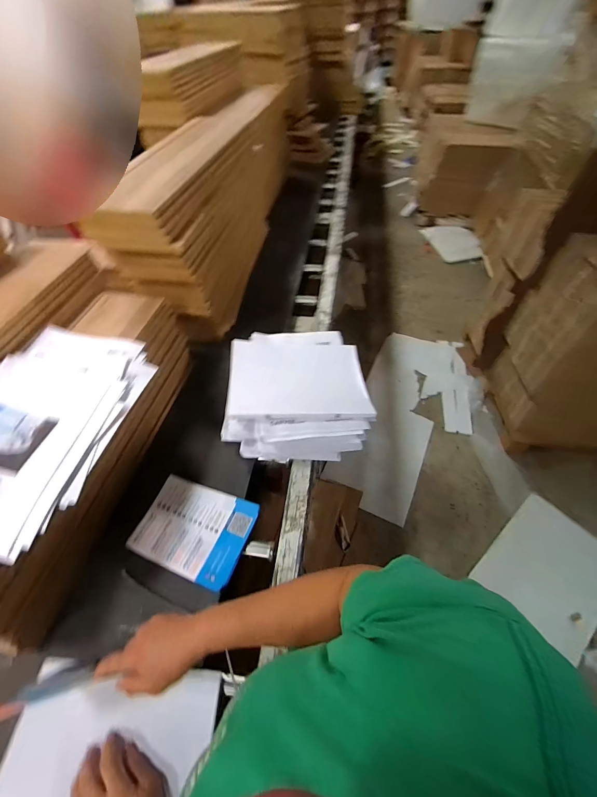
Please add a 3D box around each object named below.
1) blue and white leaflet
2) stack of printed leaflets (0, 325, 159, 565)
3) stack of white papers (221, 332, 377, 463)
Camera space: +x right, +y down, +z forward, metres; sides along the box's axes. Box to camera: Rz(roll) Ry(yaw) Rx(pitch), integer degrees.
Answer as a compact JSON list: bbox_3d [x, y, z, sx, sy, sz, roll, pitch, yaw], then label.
[{"bbox_3d":[-0.200,0.249,0.628,0.210,0.018,0.158,15,54,14],"label":"blue and white leaflet"},{"bbox_3d":[-0.430,0.030,0.543,0.252,0.034,0.411,6,53,7],"label":"stack of printed leaflets"},{"bbox_3d":[-0.013,-0.016,0.741,0.311,0.112,0.293,-5,52,-2],"label":"stack of white papers"}]

